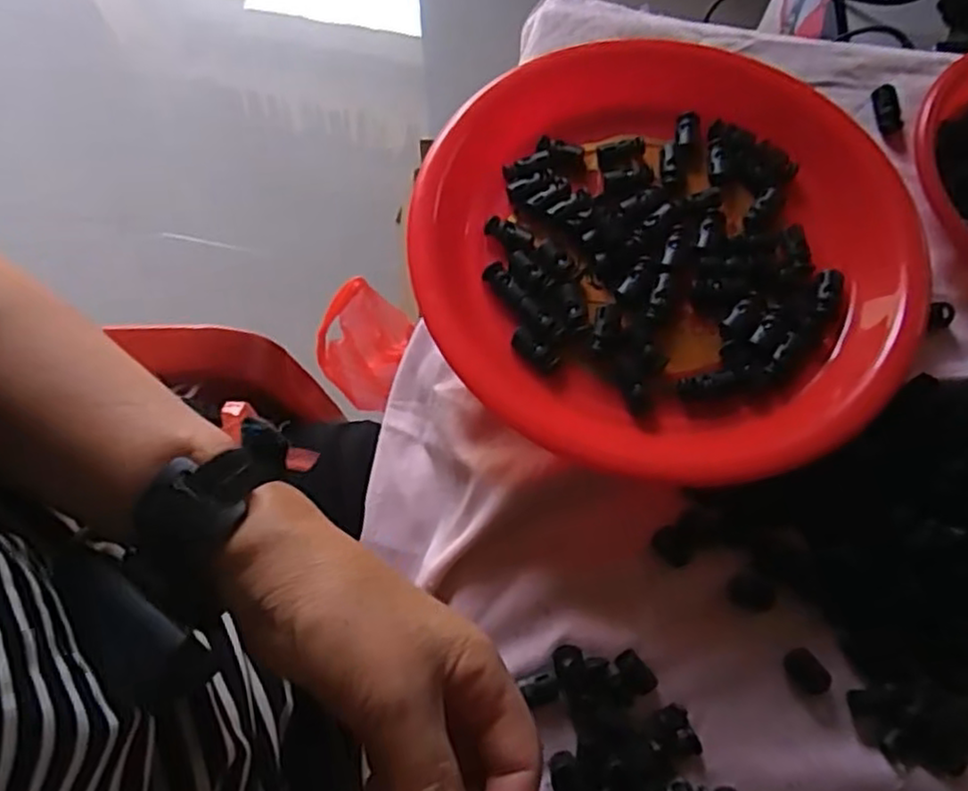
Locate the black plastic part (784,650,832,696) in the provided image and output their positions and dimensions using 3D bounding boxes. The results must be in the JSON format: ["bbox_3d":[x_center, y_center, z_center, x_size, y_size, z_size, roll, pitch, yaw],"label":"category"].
[{"bbox_3d":[0.154,0.131,0.334,0.015,0.007,0.020,-41,78,-11],"label":"black plastic part"}]

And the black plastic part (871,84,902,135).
[{"bbox_3d":[0.242,-0.171,0.422,0.010,0.009,0.029,-14,89,-5],"label":"black plastic part"}]

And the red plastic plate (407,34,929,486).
[{"bbox_3d":[0.098,-0.086,0.375,0.248,0.040,0.257,0,74,-1],"label":"red plastic plate"}]

